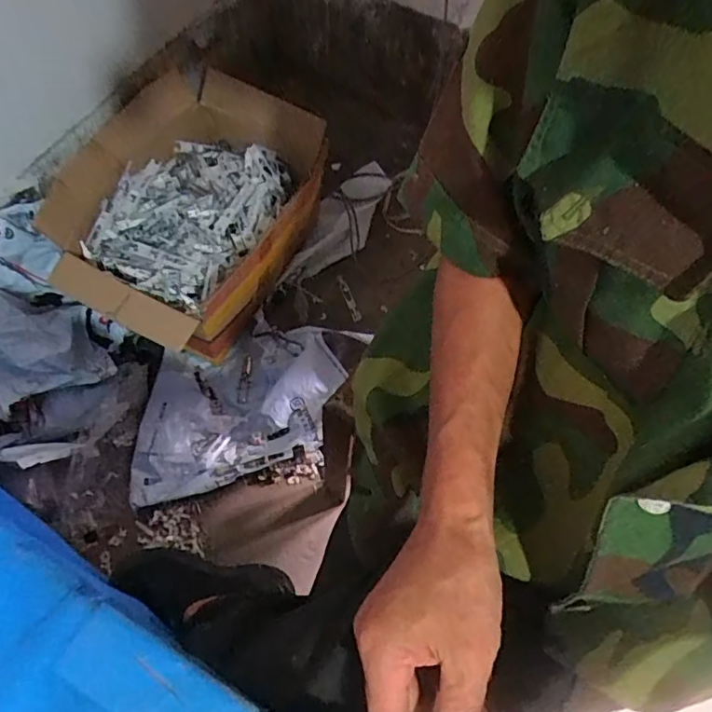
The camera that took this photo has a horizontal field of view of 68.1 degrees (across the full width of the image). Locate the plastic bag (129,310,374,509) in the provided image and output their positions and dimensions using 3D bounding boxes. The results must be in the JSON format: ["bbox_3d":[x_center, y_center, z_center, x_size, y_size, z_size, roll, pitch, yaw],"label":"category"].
[{"bbox_3d":[-0.224,0.074,1.001,0.459,0.106,0.289,-21,69,-12],"label":"plastic bag"}]

